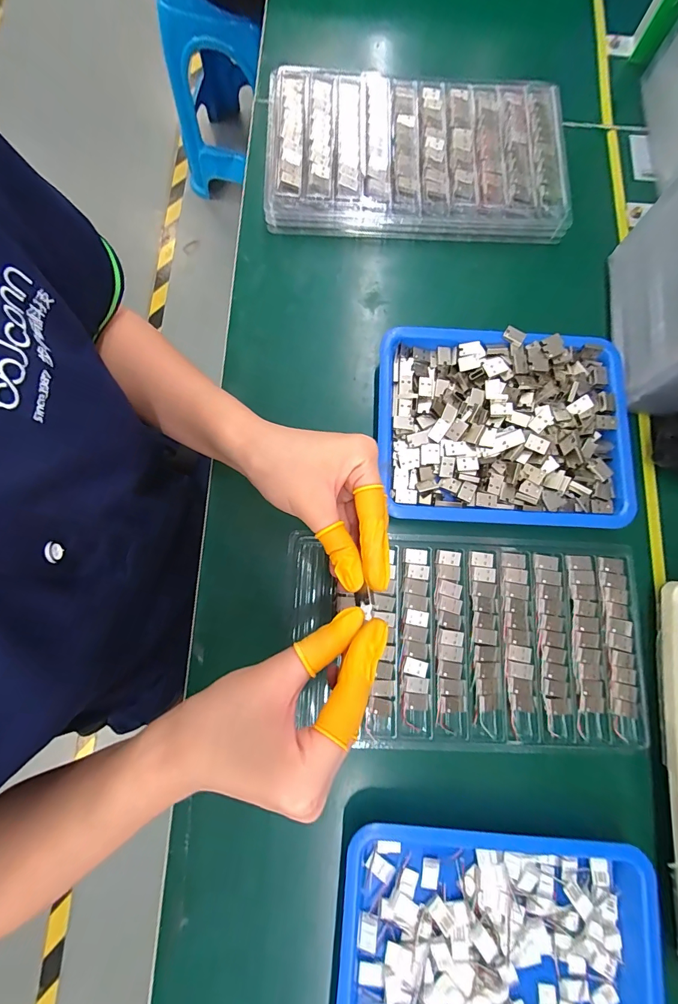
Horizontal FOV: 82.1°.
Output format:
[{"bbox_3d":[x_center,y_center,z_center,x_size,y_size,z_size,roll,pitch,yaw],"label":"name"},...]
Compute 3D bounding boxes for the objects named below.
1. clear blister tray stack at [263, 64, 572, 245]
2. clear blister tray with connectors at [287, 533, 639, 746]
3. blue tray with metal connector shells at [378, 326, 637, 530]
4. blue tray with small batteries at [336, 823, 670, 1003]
[{"bbox_3d":[0.077,-0.350,0.393,0.294,0.036,0.167,2,79,-1],"label":"clear blister tray stack"},{"bbox_3d":[0.101,0.115,0.318,0.286,0.009,0.159,4,79,-1],"label":"clear blister tray with connectors"},{"bbox_3d":[0.144,-0.065,0.340,0.212,0.032,0.170,3,79,-1],"label":"blue tray with metal connector shells"},{"bbox_3d":[0.113,0.322,0.272,0.221,0.033,0.169,6,79,0],"label":"blue tray with small batteries"}]

